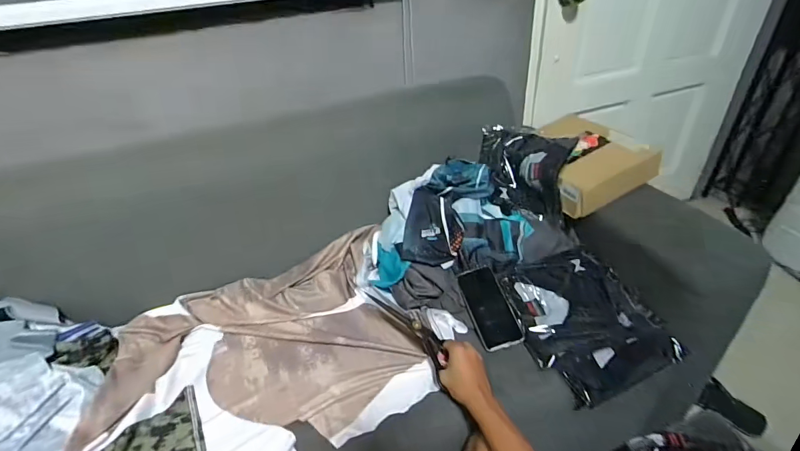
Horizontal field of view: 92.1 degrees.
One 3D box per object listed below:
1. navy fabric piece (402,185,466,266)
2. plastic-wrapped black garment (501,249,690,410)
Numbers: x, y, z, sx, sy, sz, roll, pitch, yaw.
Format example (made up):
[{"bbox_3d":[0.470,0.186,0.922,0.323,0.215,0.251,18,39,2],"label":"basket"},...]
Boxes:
[{"bbox_3d":[0.073,-0.001,0.836,0.124,0.029,0.176,9,65,13],"label":"navy fabric piece"},{"bbox_3d":[0.344,0.174,0.735,0.240,0.048,0.275,-23,49,-14],"label":"plastic-wrapped black garment"}]

